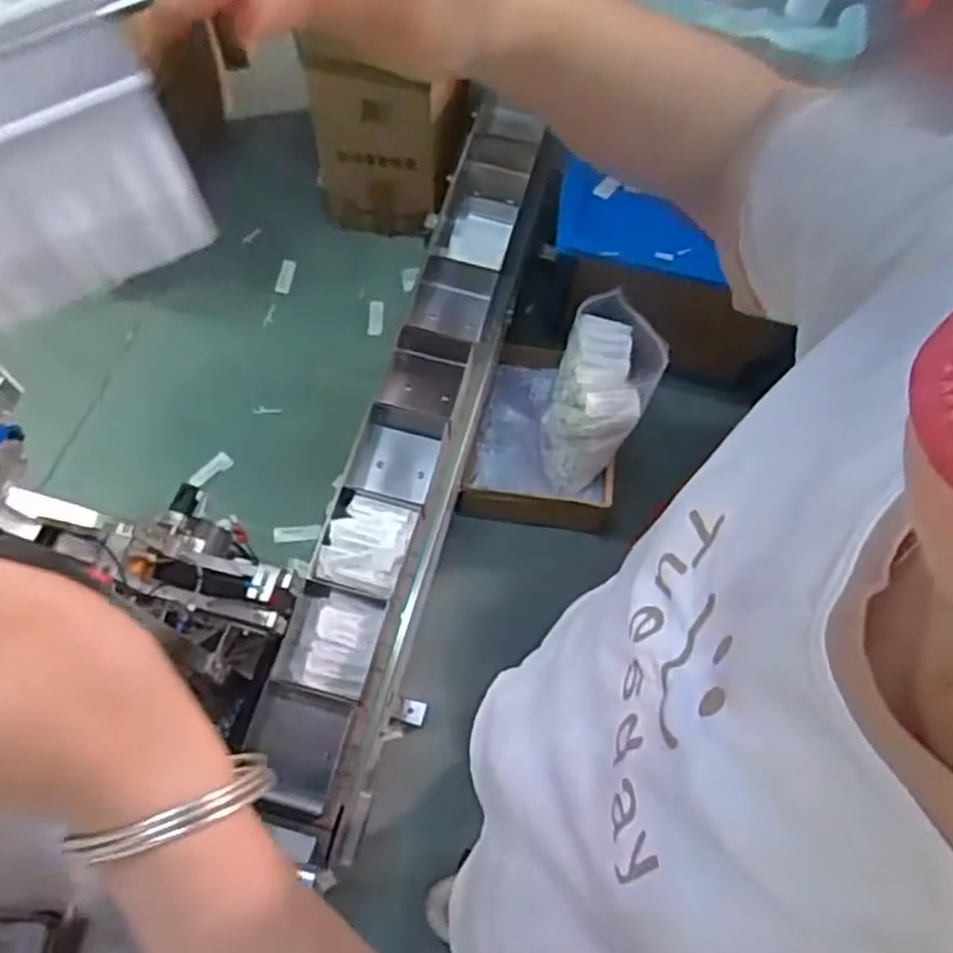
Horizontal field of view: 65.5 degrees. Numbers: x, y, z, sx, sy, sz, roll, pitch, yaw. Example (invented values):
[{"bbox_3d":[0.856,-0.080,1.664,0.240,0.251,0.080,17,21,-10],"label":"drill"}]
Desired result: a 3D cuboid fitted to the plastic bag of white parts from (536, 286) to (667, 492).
[{"bbox_3d":[0.222,-0.138,1.373,0.164,0.300,0.261,20,66,6],"label":"plastic bag of white parts"}]

